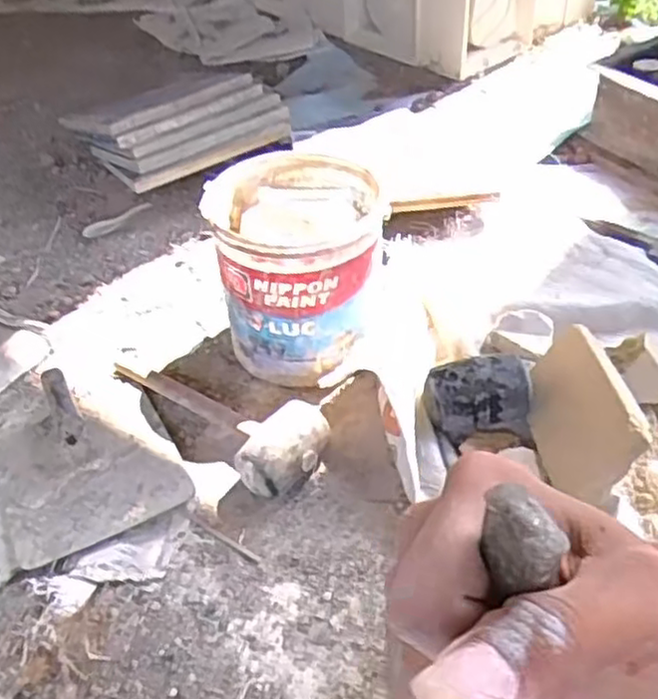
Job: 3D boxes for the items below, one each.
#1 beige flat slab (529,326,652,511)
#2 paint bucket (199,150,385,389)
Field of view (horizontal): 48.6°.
[{"bbox_3d":[0.223,0.052,0.670,0.021,0.098,0.194,35,26,-18],"label":"beige flat slab"},{"bbox_3d":[-0.033,-0.087,0.793,0.172,0.180,0.171,0,43,7],"label":"paint bucket"}]

